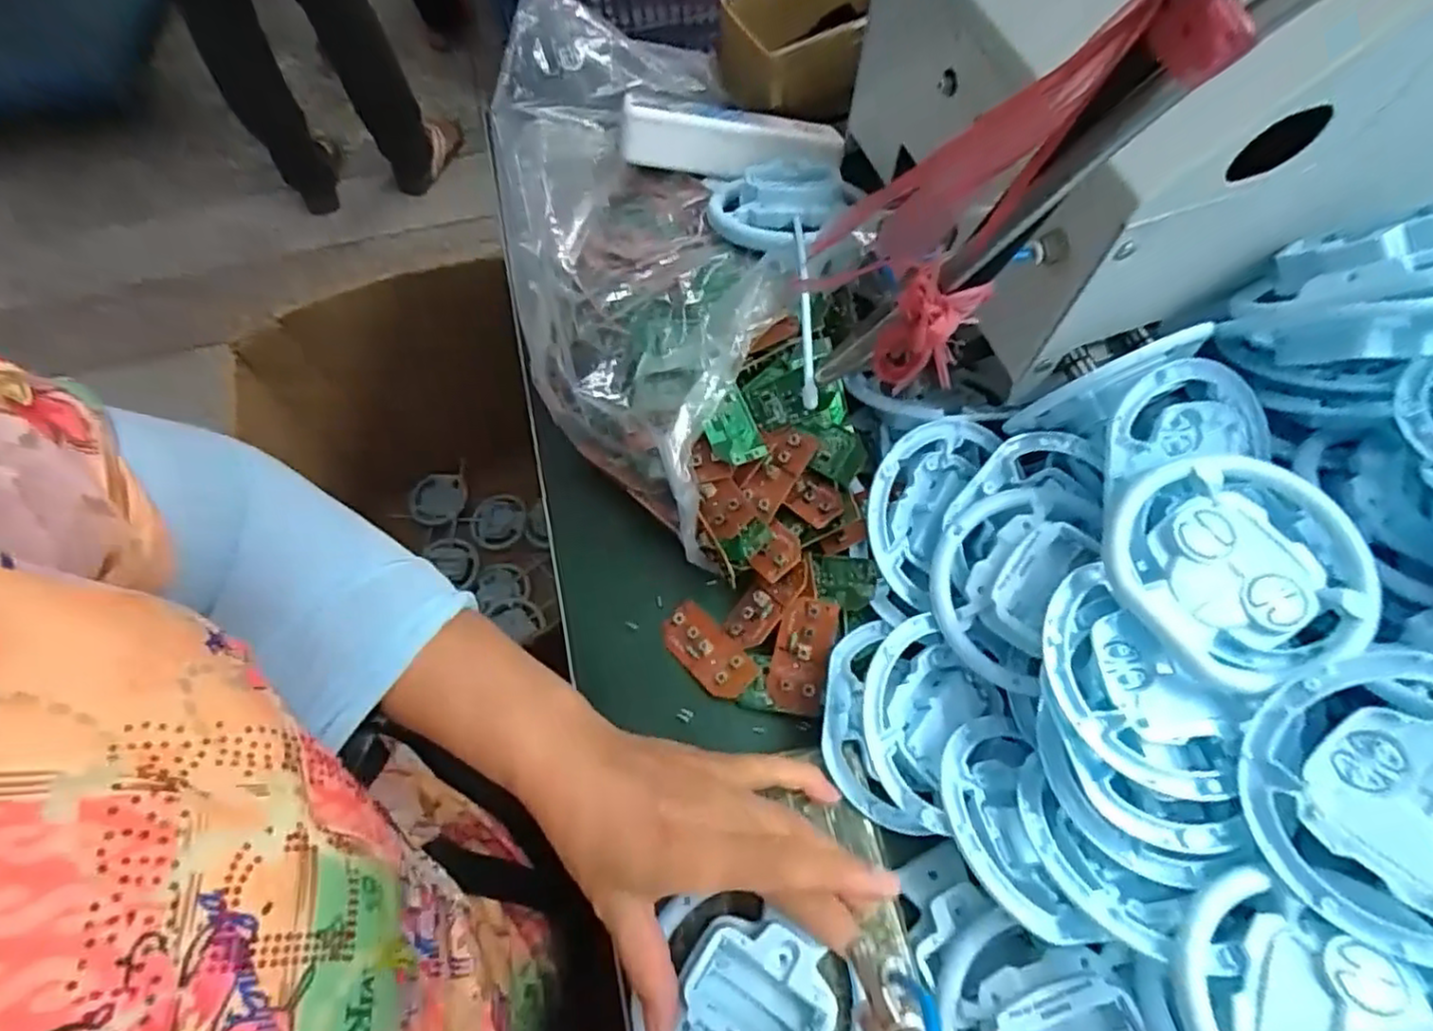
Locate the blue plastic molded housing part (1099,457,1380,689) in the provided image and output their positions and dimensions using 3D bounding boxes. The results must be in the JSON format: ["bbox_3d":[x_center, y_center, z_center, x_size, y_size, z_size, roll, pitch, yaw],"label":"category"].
[{"bbox_3d":[0.226,0.021,0.311,0.099,0.024,0.095,0,65,1],"label":"blue plastic molded housing part"}]

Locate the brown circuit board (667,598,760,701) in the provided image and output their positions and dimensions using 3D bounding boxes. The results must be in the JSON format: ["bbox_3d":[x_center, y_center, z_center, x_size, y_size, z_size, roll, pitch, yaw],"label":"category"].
[{"bbox_3d":[-0.005,0.078,0.404,0.059,0.004,0.029,42,88,19],"label":"brown circuit board"}]

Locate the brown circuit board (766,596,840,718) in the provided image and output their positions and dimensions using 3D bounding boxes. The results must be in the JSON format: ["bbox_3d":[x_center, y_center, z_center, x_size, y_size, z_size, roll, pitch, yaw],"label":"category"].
[{"bbox_3d":[0.047,0.077,0.386,0.029,0.011,0.063,14,87,7],"label":"brown circuit board"}]

